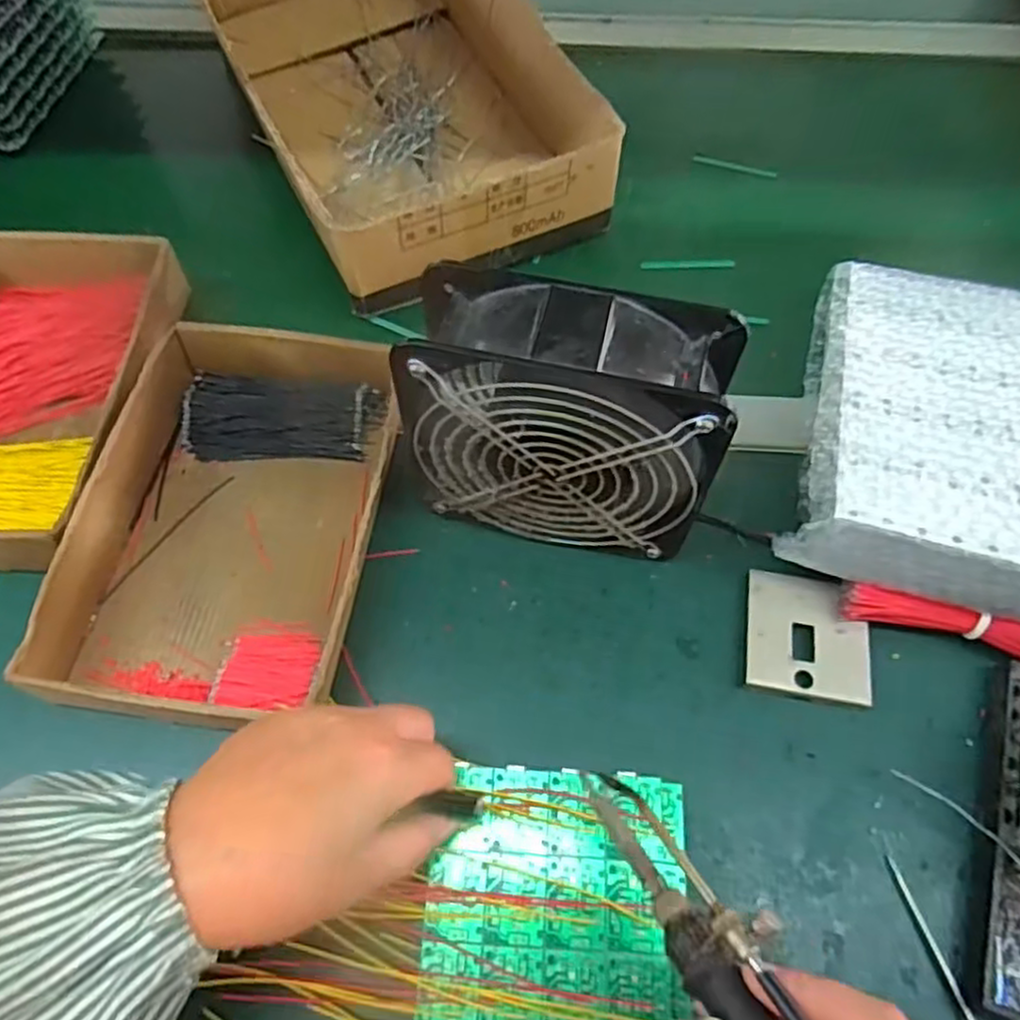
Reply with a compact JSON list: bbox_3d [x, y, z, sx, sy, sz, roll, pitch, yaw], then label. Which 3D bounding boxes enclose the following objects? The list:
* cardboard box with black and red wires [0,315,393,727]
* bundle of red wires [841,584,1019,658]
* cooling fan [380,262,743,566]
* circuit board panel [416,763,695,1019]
[{"bbox_3d":[-0.150,0.001,0.405,0.149,0.042,0.226,5,61,2],"label":"cardboard box with black and red wires"},{"bbox_3d":[0.247,0.063,0.370,0.143,0.029,0.016,15,62,7],"label":"bundle of red wires"},{"bbox_3d":[0.025,-0.039,0.368,0.147,0.150,0.062,10,61,5],"label":"cooling fan"},{"bbox_3d":[0.017,0.197,0.294,0.106,0.004,0.172,4,61,1],"label":"circuit board panel"}]

